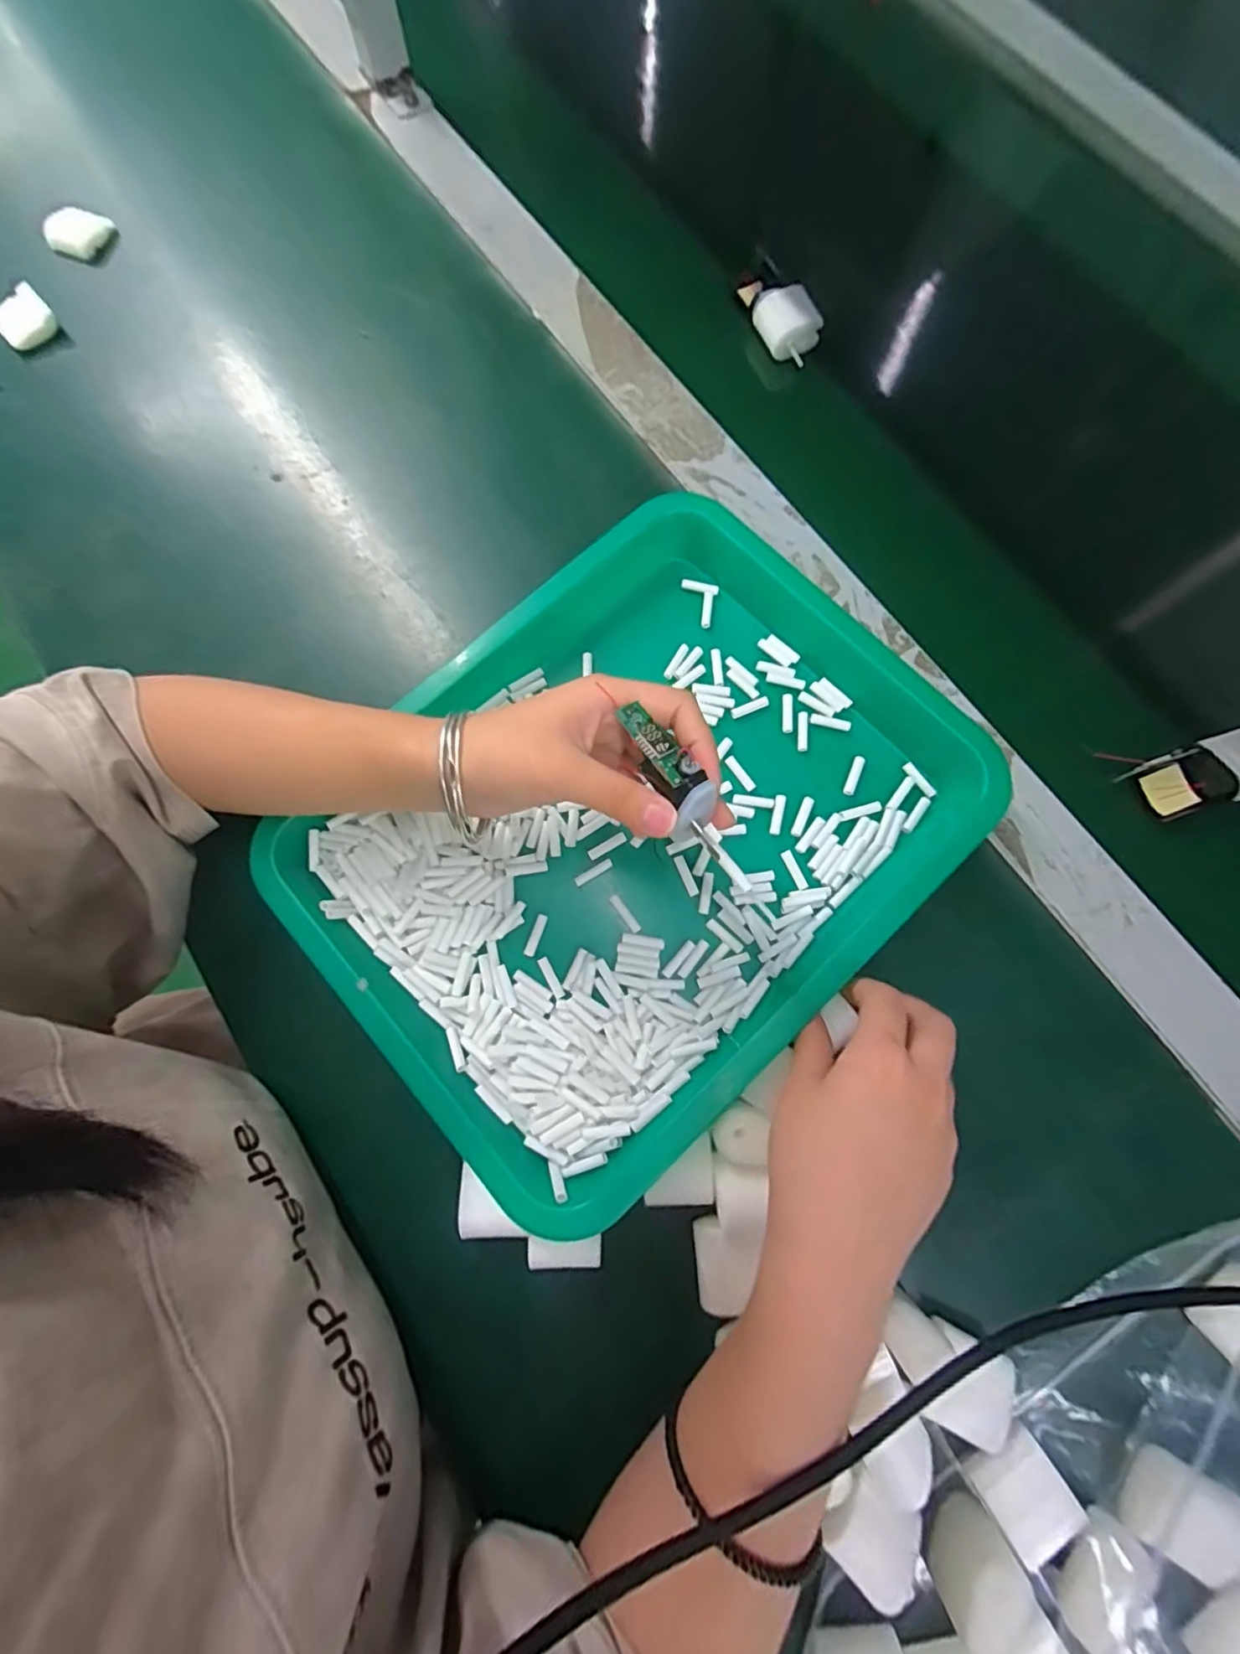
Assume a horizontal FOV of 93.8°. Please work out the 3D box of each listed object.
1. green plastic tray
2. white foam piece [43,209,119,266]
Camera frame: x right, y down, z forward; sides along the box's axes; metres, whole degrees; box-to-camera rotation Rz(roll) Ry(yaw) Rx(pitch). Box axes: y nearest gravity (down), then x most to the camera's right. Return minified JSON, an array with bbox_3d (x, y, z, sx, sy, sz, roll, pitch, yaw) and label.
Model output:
[{"bbox_3d":[0.010,-0.006,0.311,0.332,0.033,0.254,-41,79,-8],"label":"green plastic tray"},{"bbox_3d":[-0.392,-0.431,0.422,0.034,0.018,0.037,16,77,5],"label":"white foam piece"}]

